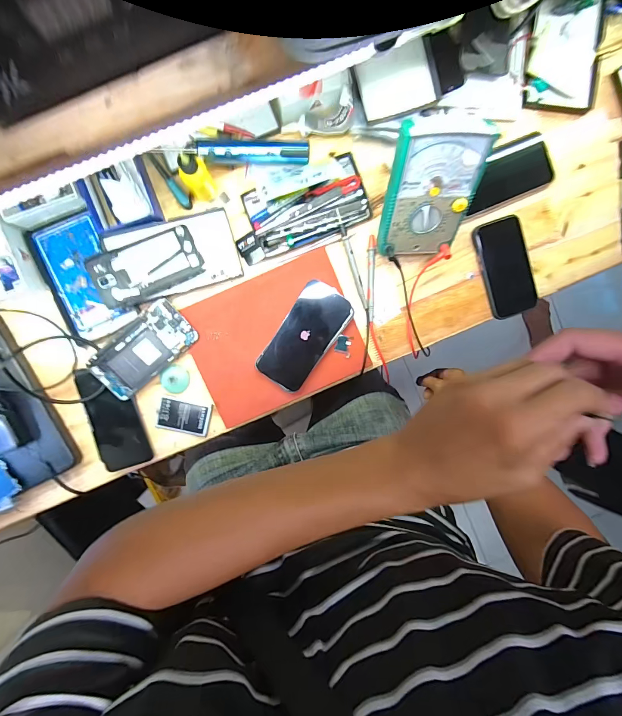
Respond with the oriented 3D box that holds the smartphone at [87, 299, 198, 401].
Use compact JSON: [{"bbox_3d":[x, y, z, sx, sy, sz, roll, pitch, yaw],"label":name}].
[{"bbox_3d":[-0.246,-0.012,0.506,0.148,0.011,0.075,-40,100,0],"label":"smartphone"}]

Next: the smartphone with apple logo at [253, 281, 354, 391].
[{"bbox_3d":[-0.009,-0.030,0.516,0.081,0.012,0.163,33,100,-7],"label":"smartphone with apple logo"}]

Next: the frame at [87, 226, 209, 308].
[{"bbox_3d":[-0.230,-0.128,0.486,0.145,0.012,0.074,-25,99,-11],"label":"frame"}]

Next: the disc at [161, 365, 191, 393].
[{"bbox_3d":[-0.207,0.032,0.524,0.039,0.006,0.042,-1,98,-6],"label":"disc"}]

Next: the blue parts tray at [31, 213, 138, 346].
[{"bbox_3d":[-0.332,-0.114,0.494,0.099,0.032,0.163,-21,97,2],"label":"blue parts tray"}]

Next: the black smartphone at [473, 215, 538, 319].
[{"bbox_3d":[0.307,-0.141,0.537,0.077,0.014,0.148,-17,99,-3],"label":"black smartphone"}]

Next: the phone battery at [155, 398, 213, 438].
[{"bbox_3d":[-0.195,0.091,0.530,0.078,0.009,0.050,11,96,-7],"label":"phone battery"}]

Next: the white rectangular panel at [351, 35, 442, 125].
[{"bbox_3d":[0.115,-0.370,0.460,0.109,0.012,0.083,-20,96,-1],"label":"white rectangular panel"}]

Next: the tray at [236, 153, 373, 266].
[{"bbox_3d":[-0.015,-0.216,0.499,0.200,0.018,0.098,-22,99,-3],"label":"tray"}]

